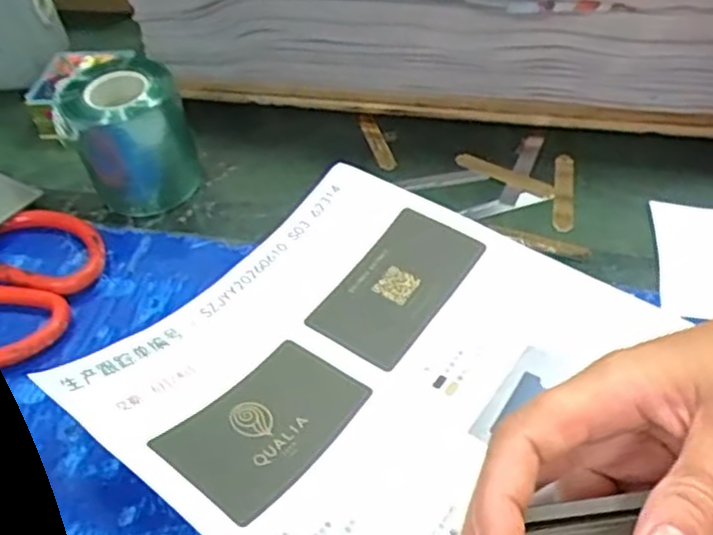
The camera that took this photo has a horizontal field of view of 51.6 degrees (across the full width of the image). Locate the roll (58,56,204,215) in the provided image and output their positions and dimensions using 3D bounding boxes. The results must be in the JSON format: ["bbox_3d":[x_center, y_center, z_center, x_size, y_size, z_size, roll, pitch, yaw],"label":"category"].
[{"bbox_3d":[-0.122,-0.072,0.407,0.058,0.071,0.049,-17,49,-10],"label":"roll"}]

